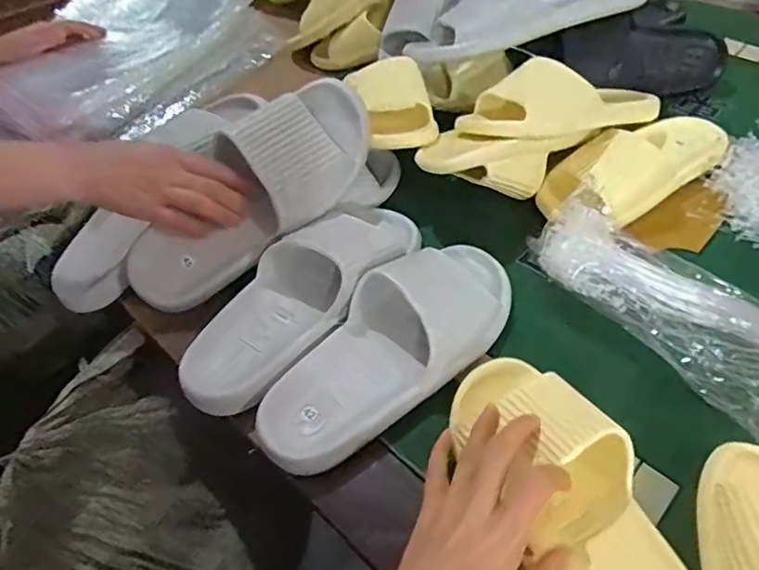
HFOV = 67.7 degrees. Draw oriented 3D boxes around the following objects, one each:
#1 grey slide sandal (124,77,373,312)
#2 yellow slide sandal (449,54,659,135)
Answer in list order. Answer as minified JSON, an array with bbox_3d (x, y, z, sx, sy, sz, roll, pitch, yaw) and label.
[{"bbox_3d":[-0.123,-0.092,0.557,0.283,0.105,0.088,-46,57,-5],"label":"grey slide sandal"},{"bbox_3d":[0.210,-0.204,0.631,0.243,0.079,0.088,-8,47,-23],"label":"yellow slide sandal"}]

